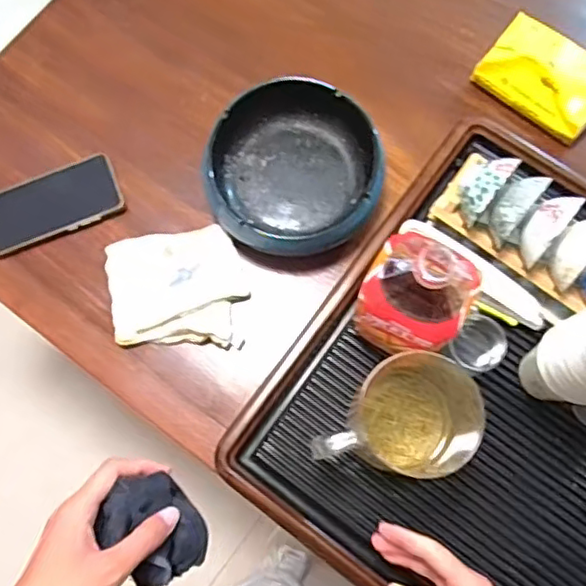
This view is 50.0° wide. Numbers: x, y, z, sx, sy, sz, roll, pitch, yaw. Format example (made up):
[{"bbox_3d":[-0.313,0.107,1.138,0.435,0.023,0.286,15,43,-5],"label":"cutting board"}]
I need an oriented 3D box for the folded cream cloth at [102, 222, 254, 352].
[{"bbox_3d":[-0.131,-0.004,0.714,0.149,0.019,0.132,-10,76,-2],"label":"folded cream cloth"}]

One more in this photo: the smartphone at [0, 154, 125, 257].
[{"bbox_3d":[-0.288,-0.106,0.749,0.161,0.018,0.078,-20,76,-5],"label":"smartphone"}]

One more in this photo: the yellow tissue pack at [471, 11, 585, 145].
[{"bbox_3d":[0.305,-0.258,0.755,0.146,0.062,0.087,40,79,10],"label":"yellow tissue pack"}]

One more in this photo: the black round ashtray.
[{"bbox_3d":[0.004,-0.142,0.719,0.194,0.062,0.205,0,75,0],"label":"black round ashtray"}]

